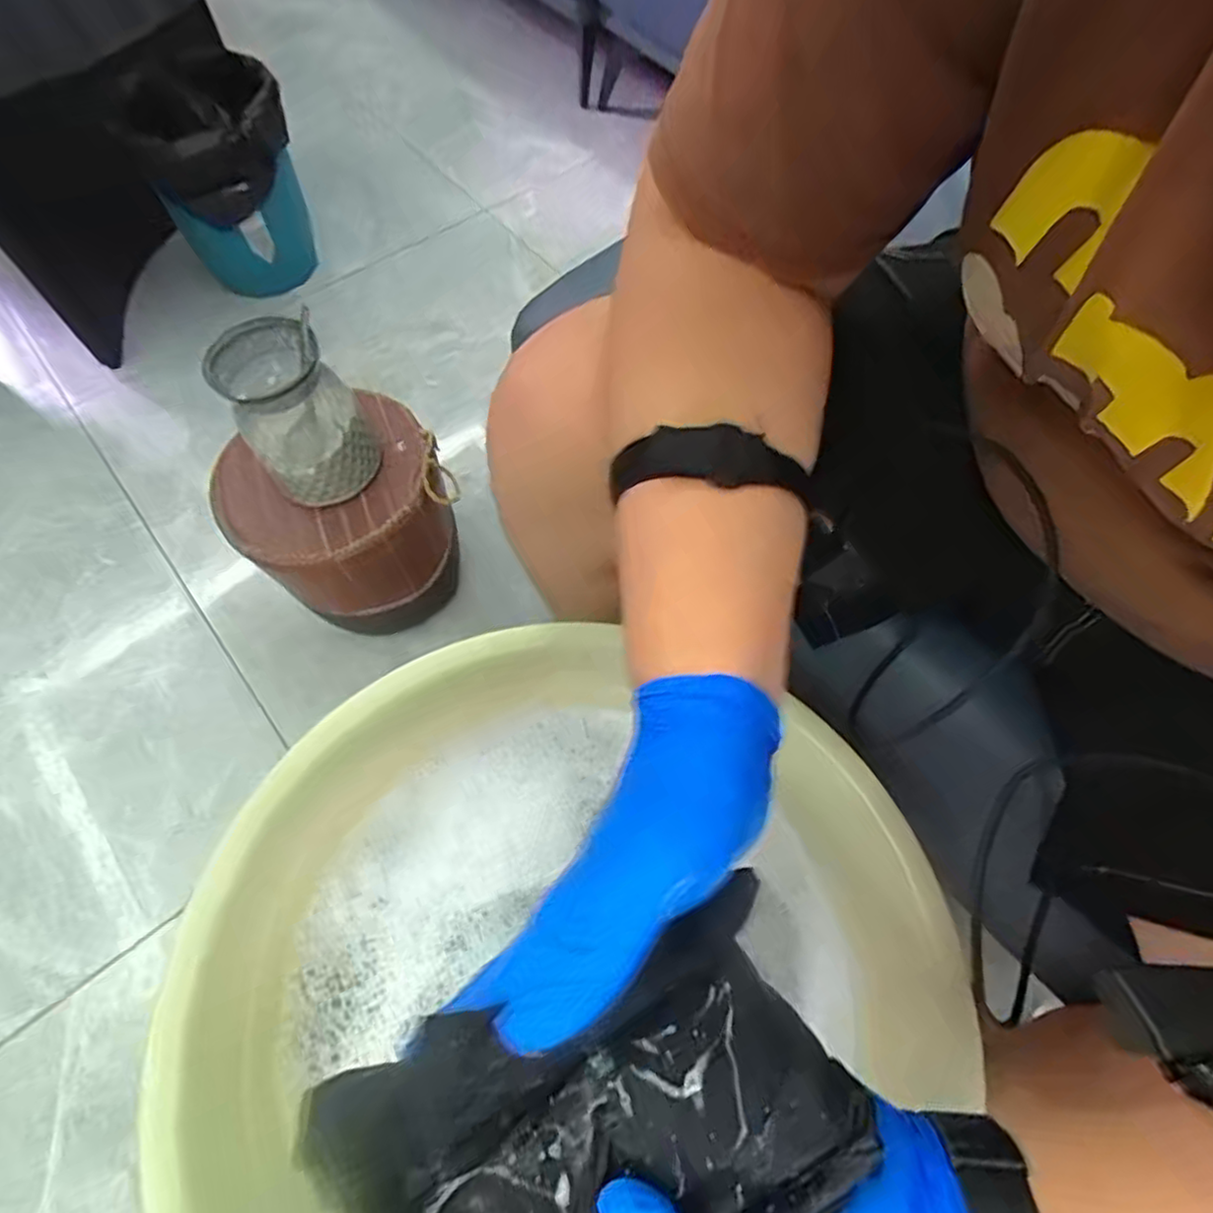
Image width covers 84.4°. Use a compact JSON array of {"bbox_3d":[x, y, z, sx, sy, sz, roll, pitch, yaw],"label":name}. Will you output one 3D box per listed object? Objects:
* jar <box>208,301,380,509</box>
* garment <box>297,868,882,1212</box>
[{"bbox_3d":[-0.344,-0.219,0.750,0.125,0.148,0.146,-29,69,-15],"label":"jar"},{"bbox_3d":[0.001,0.183,0.215,0.163,0.029,0.119,-20,64,-11],"label":"garment"}]

